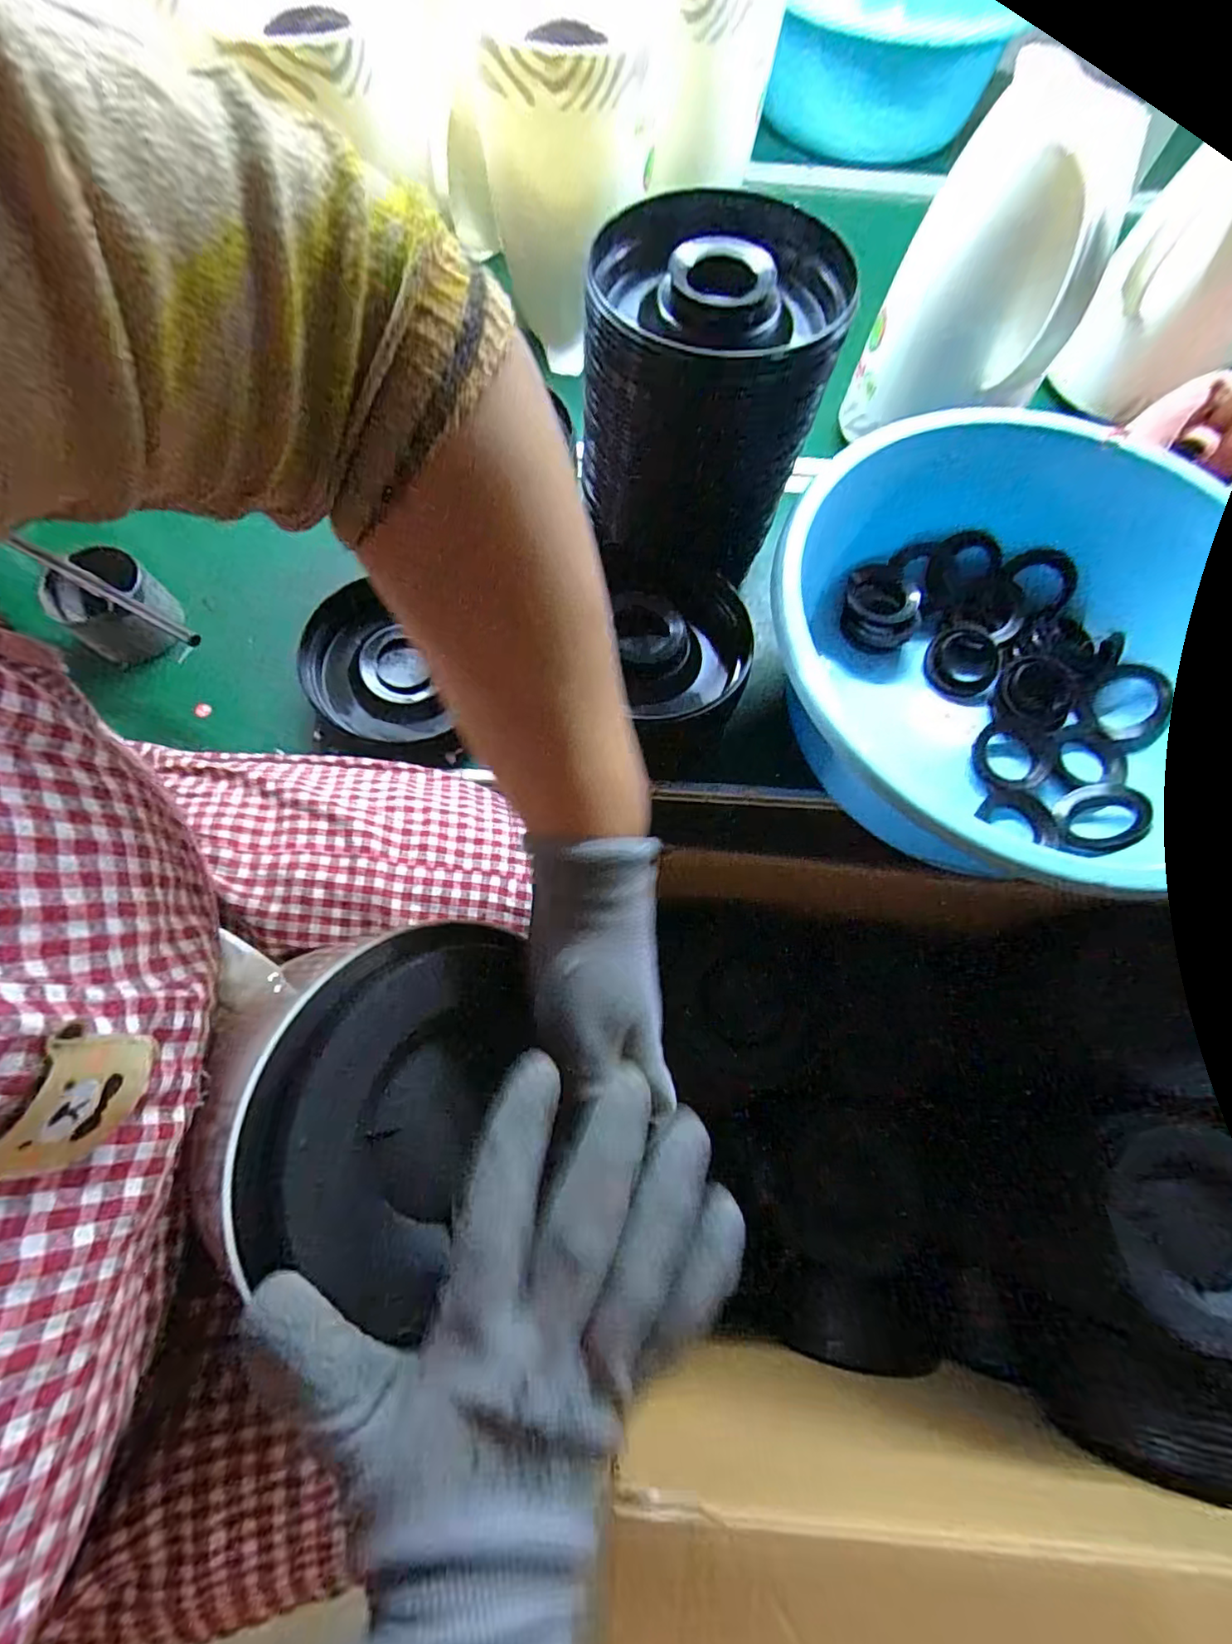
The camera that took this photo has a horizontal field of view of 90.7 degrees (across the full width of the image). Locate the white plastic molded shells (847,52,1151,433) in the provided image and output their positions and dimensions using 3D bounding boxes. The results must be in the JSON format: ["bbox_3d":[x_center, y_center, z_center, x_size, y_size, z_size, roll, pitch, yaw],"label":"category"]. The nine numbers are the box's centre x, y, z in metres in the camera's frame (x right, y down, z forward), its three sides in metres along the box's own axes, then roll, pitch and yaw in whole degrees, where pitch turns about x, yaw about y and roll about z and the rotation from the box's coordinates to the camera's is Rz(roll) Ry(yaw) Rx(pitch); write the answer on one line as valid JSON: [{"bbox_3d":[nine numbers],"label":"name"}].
[{"bbox_3d":[0.296,-0.427,0.503,0.152,0.219,0.105,24,69,8],"label":"white plastic molded shells"}]

